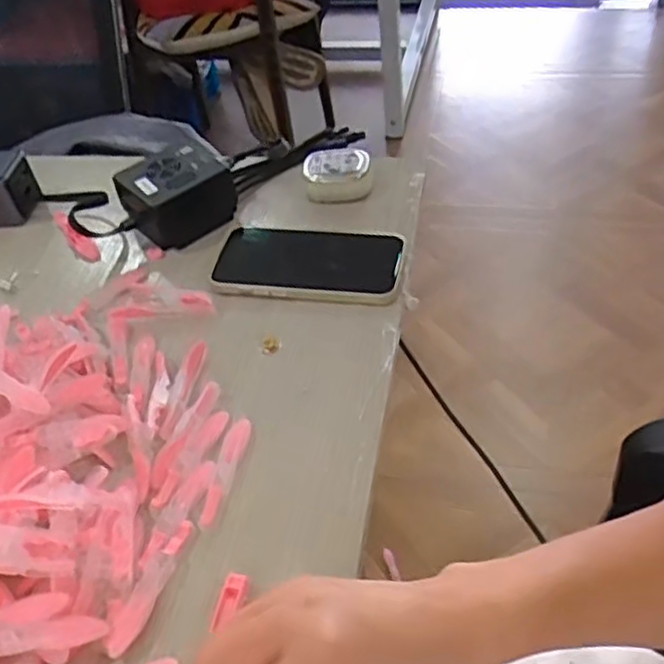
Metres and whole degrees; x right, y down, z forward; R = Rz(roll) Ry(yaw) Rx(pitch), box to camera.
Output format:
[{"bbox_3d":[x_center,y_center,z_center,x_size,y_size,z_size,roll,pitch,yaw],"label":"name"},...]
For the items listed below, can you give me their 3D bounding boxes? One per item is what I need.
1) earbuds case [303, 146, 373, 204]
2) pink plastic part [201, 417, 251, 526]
[{"bbox_3d":[0.005,-0.136,0.617,0.060,0.034,0.041,0,46,7],"label":"earbuds case"},{"bbox_3d":[-0.065,0.086,0.435,0.015,0.010,0.076,6,47,13],"label":"pink plastic part"}]

